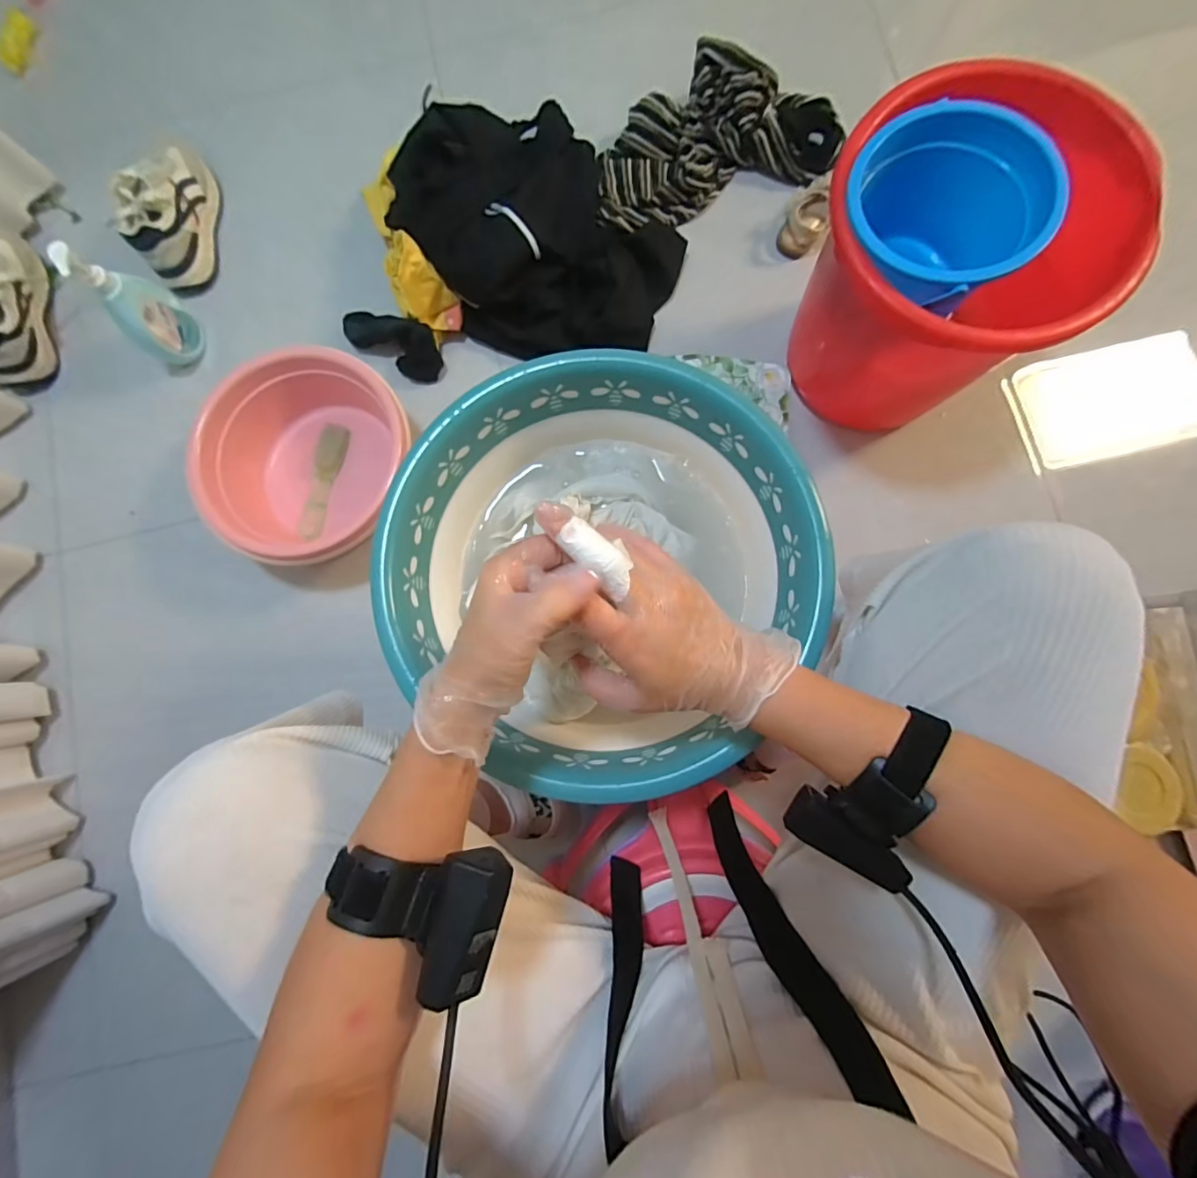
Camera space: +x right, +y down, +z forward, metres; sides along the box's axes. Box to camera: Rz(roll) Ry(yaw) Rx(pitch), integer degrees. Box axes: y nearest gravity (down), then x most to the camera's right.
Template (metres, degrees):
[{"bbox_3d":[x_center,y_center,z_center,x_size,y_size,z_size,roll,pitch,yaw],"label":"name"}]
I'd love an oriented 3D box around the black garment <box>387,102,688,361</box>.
[{"bbox_3d":[-0.092,-0.581,0.806,0.349,0.120,0.437,-44,83,-3],"label":"black garment"}]

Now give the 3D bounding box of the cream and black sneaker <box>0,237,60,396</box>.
[{"bbox_3d":[-1.006,-0.486,0.850,0.089,0.119,0.278,-11,82,1],"label":"cream and black sneaker"}]

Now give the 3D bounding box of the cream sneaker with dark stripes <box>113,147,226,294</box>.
[{"bbox_3d":[-0.732,-0.649,0.861,0.084,0.104,0.243,-4,82,2],"label":"cream sneaker with dark stripes"}]

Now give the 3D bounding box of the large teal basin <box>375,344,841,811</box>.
[{"bbox_3d":[0.002,-0.022,0.462,0.353,0.106,0.339,0,82,3],"label":"large teal basin"}]

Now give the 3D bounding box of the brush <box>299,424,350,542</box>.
[{"bbox_3d":[-0.439,-0.170,0.802,0.035,0.035,0.182,14,83,5],"label":"brush"}]

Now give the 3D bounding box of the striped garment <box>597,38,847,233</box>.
[{"bbox_3d":[0.191,-0.775,0.848,0.414,0.064,0.250,-16,82,1],"label":"striped garment"}]

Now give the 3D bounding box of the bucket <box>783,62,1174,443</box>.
[{"bbox_3d":[0.428,-0.397,0.666,0.302,0.330,0.314,0,82,3],"label":"bucket"}]

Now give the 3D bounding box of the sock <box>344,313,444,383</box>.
[{"bbox_3d":[-0.340,-0.416,0.846,0.165,0.041,0.077,29,85,6],"label":"sock"}]

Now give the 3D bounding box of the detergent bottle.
[{"bbox_3d":[-0.738,-0.448,0.790,0.058,0.209,0.097,15,83,12],"label":"detergent bottle"}]

